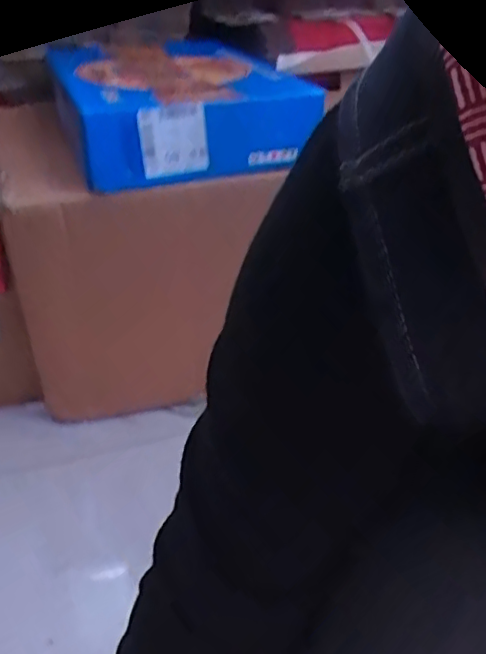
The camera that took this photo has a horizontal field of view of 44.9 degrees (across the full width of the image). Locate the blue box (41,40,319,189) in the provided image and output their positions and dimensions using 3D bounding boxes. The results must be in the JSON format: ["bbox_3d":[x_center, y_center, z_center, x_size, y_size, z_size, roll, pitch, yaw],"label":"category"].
[{"bbox_3d":[-0.101,-0.323,0.849,0.298,0.090,0.392,-10,37,-19],"label":"blue box"}]

